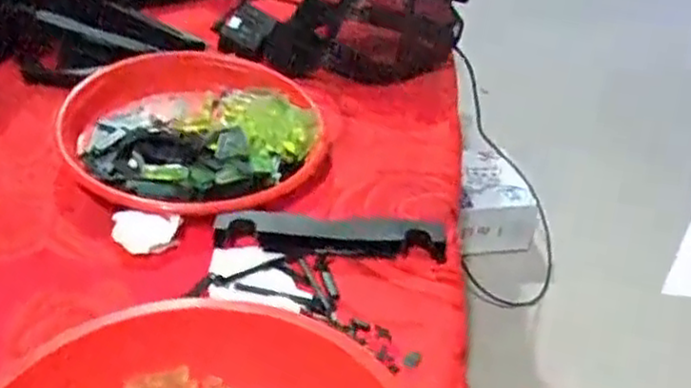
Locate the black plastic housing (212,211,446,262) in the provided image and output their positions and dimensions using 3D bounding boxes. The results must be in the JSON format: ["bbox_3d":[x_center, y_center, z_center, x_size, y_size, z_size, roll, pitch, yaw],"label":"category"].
[{"bbox_3d":[-0.012,0.035,0.625,0.193,0.022,0.027,3,36,-1],"label":"black plastic housing"}]

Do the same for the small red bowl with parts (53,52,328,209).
[{"bbox_3d":[-0.150,-0.061,0.725,0.256,0.056,0.245,1,36,-3],"label":"small red bowl with parts"}]

